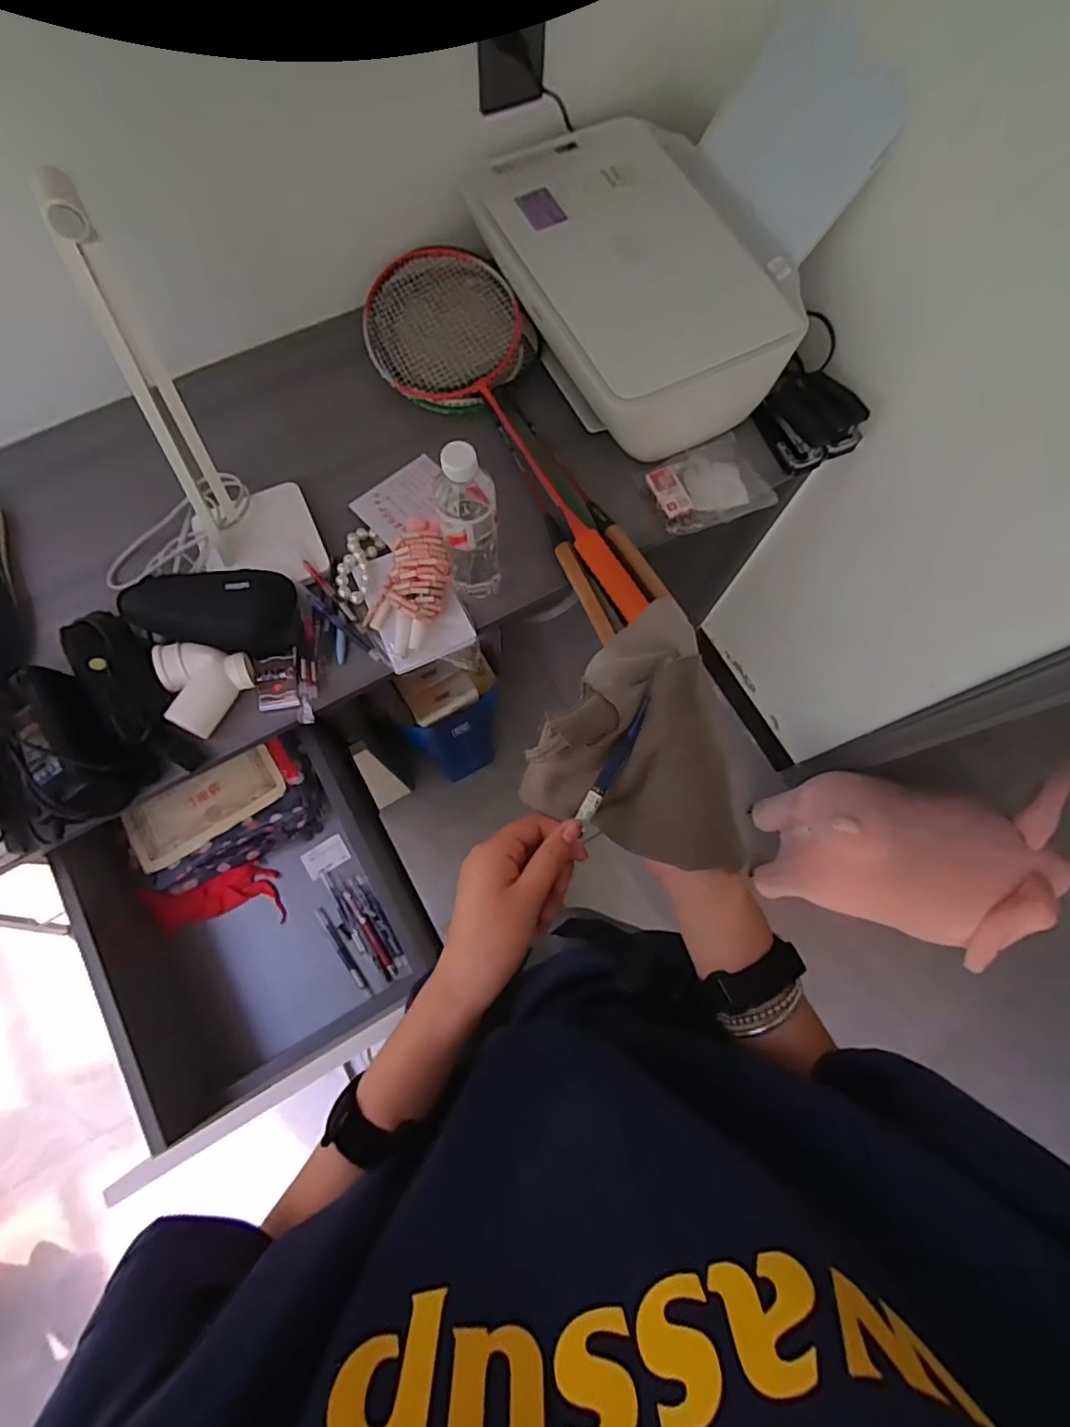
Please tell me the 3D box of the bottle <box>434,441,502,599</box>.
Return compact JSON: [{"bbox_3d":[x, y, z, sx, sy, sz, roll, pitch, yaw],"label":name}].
[{"bbox_3d":[-0.068,-0.192,0.627,0.058,0.212,0.053,-5,73,-4],"label":"bottle"}]

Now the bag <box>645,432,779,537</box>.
[{"bbox_3d":[0.231,-0.304,0.794,0.154,0.022,0.110,-21,75,-9],"label":"bag"}]

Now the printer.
[{"bbox_3d":[0.126,-0.536,0.769,0.280,0.135,0.436,-24,75,-10],"label":"printer"}]

